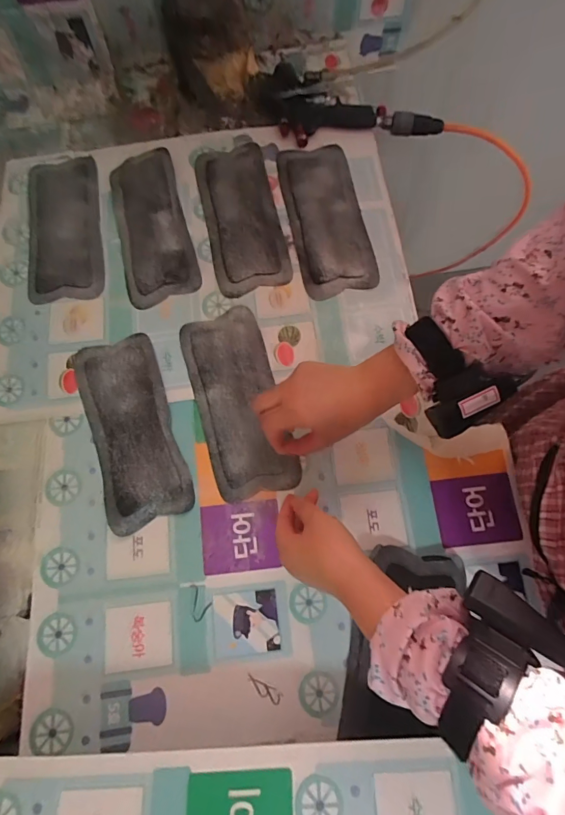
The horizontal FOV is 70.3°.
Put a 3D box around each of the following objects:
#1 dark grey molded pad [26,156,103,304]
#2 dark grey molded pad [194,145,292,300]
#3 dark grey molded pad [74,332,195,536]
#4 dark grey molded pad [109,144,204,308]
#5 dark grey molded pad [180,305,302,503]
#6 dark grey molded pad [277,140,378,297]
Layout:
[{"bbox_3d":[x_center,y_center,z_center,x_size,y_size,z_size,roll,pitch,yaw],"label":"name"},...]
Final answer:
[{"bbox_3d":[-0.295,-0.248,0.543,0.088,0.019,0.225,-9,77,-2],"label":"dark grey molded pad"},{"bbox_3d":[-0.056,-0.258,0.540,0.096,0.013,0.219,-13,77,-3],"label":"dark grey molded pad"},{"bbox_3d":[-0.177,0.022,0.468,0.094,0.013,0.223,-19,77,-4],"label":"dark grey molded pad"},{"bbox_3d":[-0.177,-0.245,0.537,0.093,0.020,0.218,-14,77,-3],"label":"dark grey molded pad"},{"bbox_3d":[-0.053,-0.009,0.471,0.094,0.013,0.220,-14,78,-3],"label":"dark grey molded pad"},{"bbox_3d":[0.058,-0.255,0.538,0.097,0.018,0.223,-12,77,-3],"label":"dark grey molded pad"}]

